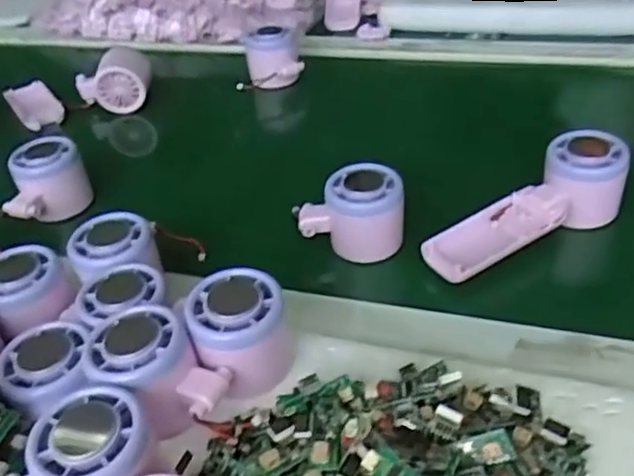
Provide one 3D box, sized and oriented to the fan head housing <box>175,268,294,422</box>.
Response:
[{"bbox_3d":[-0.043,0.062,0.371,0.056,0.053,0.078,-7,41,-1],"label":"fan head housing"}]

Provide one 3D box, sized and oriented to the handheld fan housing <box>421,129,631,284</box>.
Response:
[{"bbox_3d":[0.151,-0.022,0.471,0.159,0.054,0.056,-26,45,-20],"label":"handheld fan housing"}]

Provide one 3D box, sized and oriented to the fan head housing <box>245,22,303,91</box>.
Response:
[{"bbox_3d":[-0.046,-0.197,0.712,0.054,0.049,0.053,-11,39,-4],"label":"fan head housing"}]

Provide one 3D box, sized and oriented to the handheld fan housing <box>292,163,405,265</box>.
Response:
[{"bbox_3d":[0.025,-0.021,0.489,0.077,0.050,0.053,12,45,19],"label":"handheld fan housing"}]

